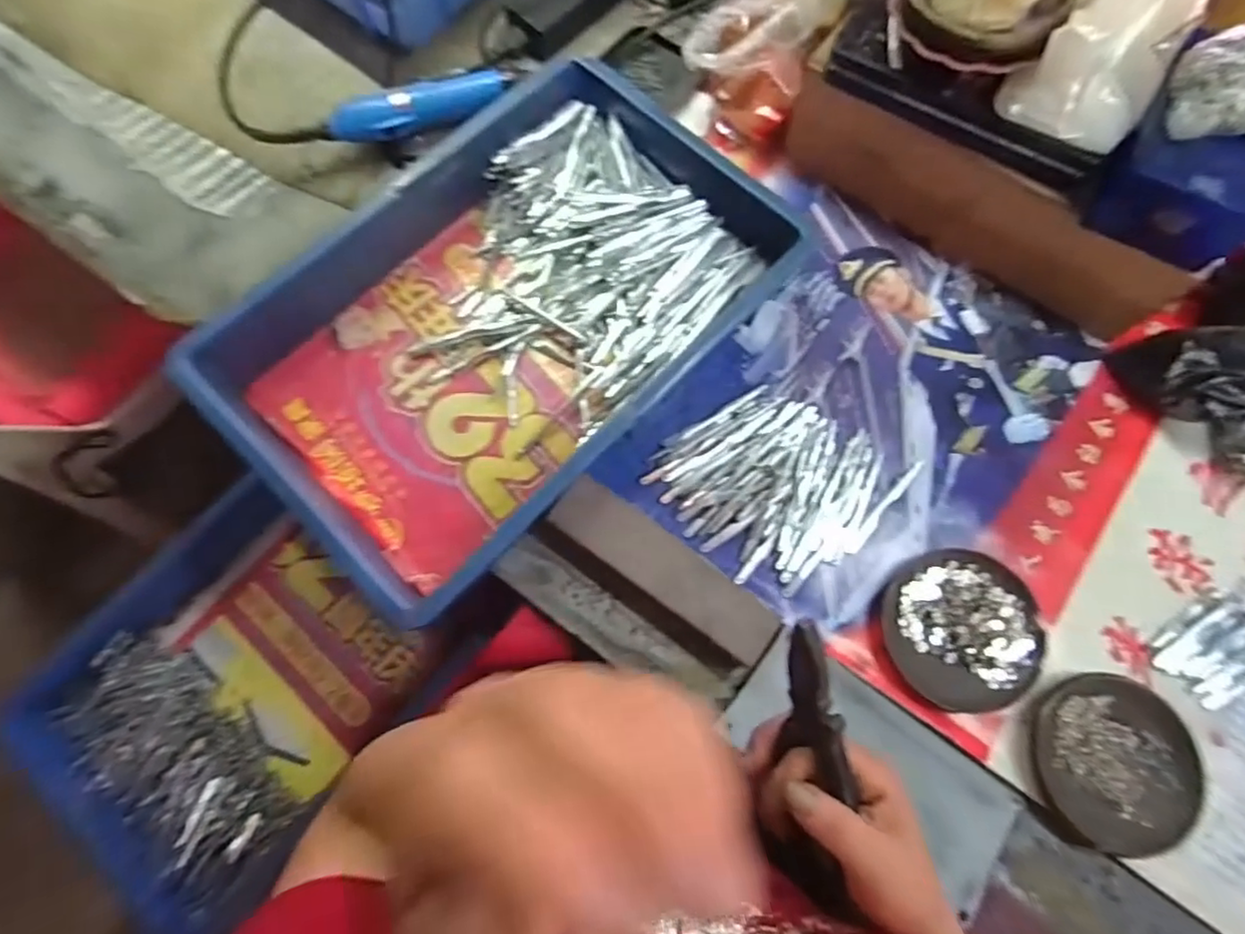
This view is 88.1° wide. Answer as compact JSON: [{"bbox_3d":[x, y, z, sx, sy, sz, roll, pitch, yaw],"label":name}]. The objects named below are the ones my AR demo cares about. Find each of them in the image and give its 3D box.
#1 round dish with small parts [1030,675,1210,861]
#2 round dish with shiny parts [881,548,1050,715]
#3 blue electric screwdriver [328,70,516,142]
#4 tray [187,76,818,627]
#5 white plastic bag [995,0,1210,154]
[{"bbox_3d":[0.346,0.207,0.449,0.111,0.011,0.111,18,73,6],"label":"round dish with small parts"},{"bbox_3d":[0.254,0.118,0.475,0.116,0.015,0.114,7,72,2],"label":"round dish with shiny parts"},{"bbox_3d":[-0.189,-0.339,0.609,0.174,0.034,0.041,-19,73,-6],"label":"blue electric screwdriver"},{"bbox_3d":[-0.091,-0.119,0.525,0.269,0.079,0.421,42,77,12],"label":"tray"},{"bbox_3d":[0.345,-0.302,0.440,0.087,0.088,0.164,36,78,10],"label":"white plastic bag"}]

